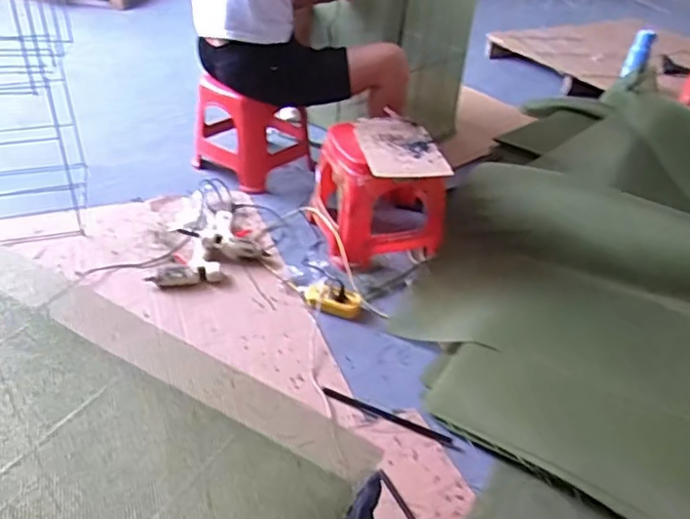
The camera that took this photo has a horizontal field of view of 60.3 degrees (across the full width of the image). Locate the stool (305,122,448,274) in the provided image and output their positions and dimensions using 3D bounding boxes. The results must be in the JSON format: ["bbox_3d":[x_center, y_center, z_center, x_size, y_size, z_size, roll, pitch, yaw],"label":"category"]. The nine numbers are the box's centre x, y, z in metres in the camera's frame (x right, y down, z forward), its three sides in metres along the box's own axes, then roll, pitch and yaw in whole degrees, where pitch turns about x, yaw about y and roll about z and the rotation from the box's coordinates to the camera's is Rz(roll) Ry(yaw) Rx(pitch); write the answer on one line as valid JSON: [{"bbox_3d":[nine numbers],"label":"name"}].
[{"bbox_3d":[0.065,-0.170,1.509,0.264,0.256,0.314,-16,40,-23],"label":"stool"}]

